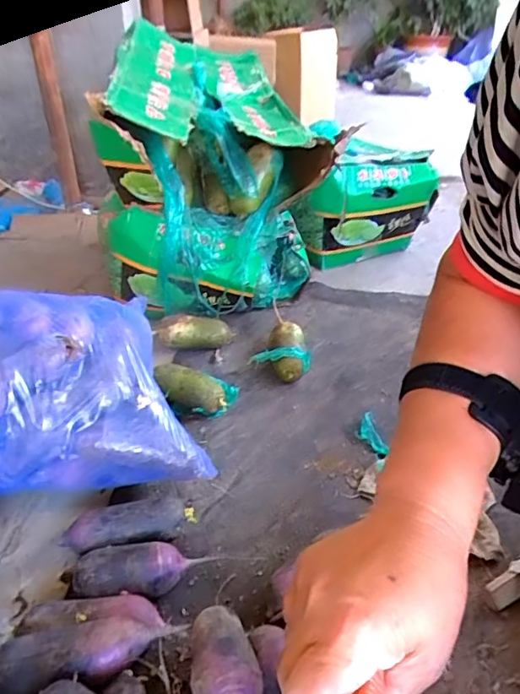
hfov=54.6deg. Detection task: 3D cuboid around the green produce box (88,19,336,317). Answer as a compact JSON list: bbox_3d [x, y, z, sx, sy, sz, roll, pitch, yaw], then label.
[{"bbox_3d":[-0.079,-0.284,0.901,0.348,0.379,0.284,-2,37,-4],"label":"green produce box"}]

